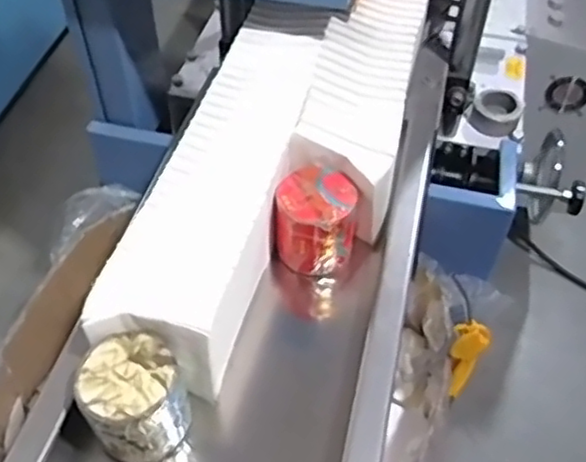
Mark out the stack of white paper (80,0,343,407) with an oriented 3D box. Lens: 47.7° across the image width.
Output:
[{"bbox_3d":[-0.064,-0.072,0.743,0.129,0.088,0.489,10,52,8],"label":"stack of white paper"}]

